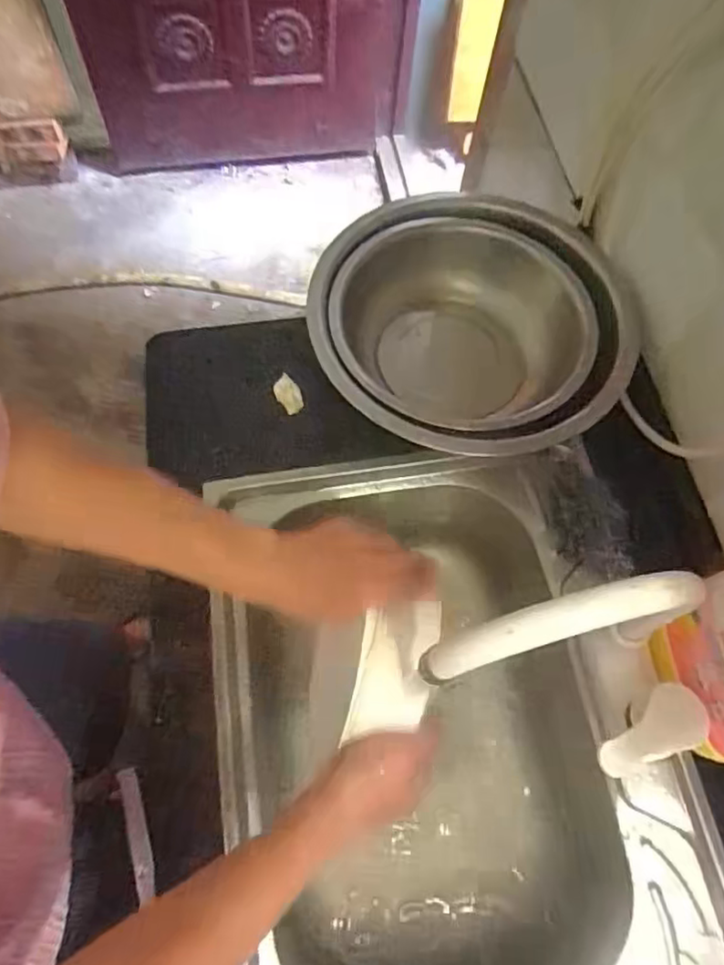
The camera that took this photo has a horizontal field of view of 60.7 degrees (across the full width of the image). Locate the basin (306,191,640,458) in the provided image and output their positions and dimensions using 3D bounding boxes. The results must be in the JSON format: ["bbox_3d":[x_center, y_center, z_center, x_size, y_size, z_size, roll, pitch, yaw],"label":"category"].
[{"bbox_3d":[0.114,-0.150,0.708,0.313,0.161,0.311,1,65,-2],"label":"basin"}]

